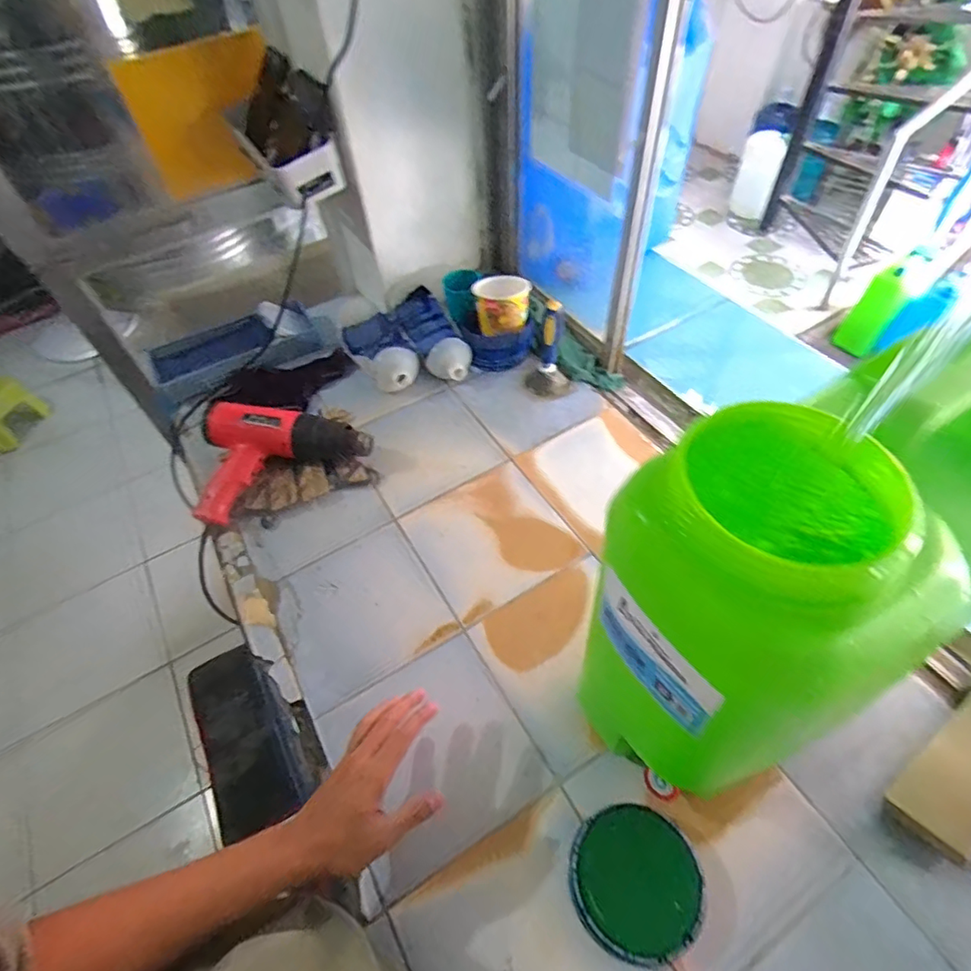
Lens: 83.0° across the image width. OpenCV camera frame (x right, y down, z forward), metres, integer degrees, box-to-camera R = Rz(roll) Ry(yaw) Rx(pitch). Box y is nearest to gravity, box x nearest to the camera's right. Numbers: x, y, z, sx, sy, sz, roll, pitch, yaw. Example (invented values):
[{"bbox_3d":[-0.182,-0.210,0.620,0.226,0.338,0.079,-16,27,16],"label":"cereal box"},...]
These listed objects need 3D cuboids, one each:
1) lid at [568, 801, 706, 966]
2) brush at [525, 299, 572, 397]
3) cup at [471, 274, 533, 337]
[{"bbox_3d":[0.139,0.367,0.510,0.115,0.038,0.111,-2,52,3],"label":"lid"},{"bbox_3d":[0.104,-0.224,0.900,0.073,0.161,0.063,-3,52,2],"label":"brush"},{"bbox_3d":[0.033,-0.317,0.965,0.094,0.071,0.086,-2,52,3],"label":"cup"}]

